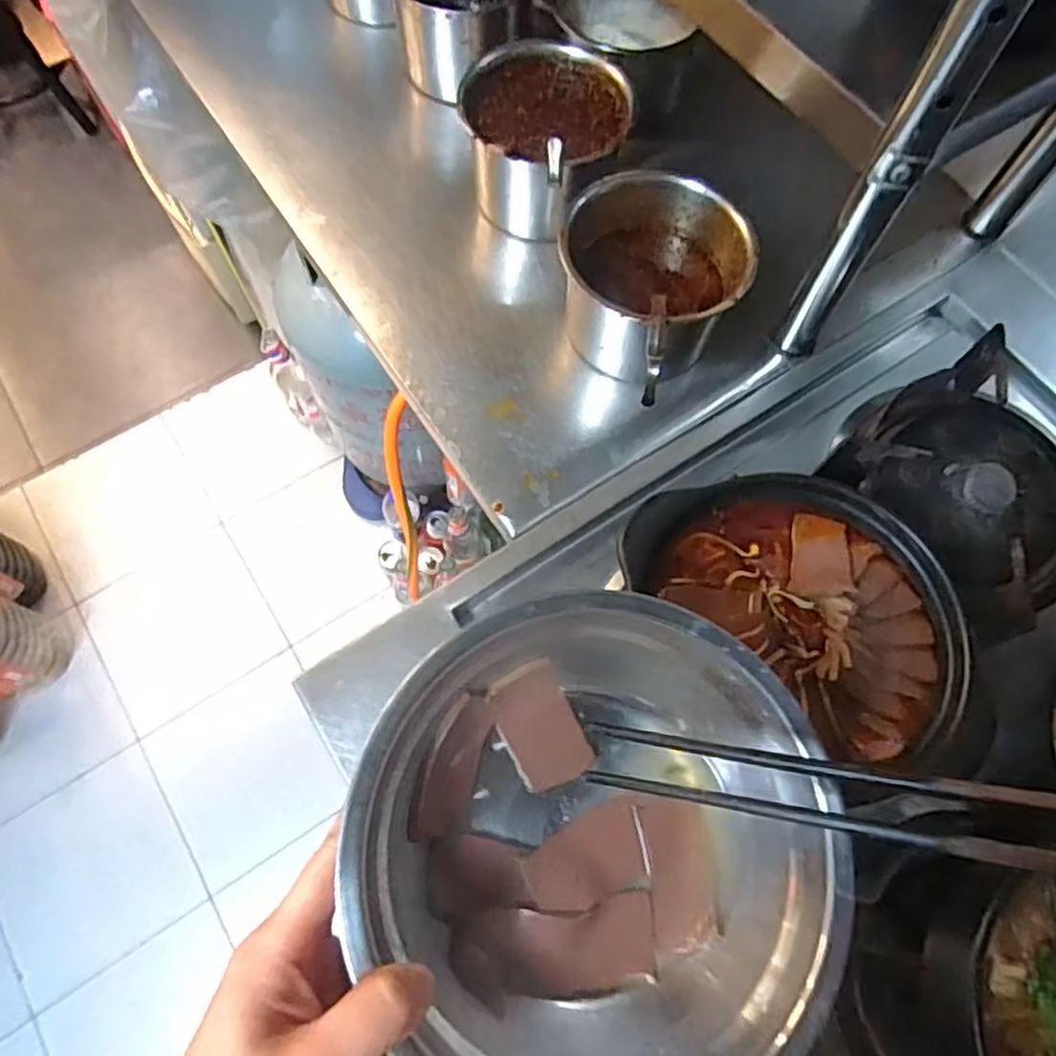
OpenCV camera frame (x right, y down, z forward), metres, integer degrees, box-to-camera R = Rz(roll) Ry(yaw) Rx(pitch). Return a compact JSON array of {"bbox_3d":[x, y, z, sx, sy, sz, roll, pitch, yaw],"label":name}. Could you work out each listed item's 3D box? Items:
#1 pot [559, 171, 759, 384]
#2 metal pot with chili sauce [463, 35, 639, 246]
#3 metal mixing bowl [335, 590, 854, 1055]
[{"bbox_3d":[0.105,-0.218,0.619,0.142,0.116,0.142,0,69,-1],"label":"pot"},{"bbox_3d":[0.015,-0.359,0.675,0.150,0.114,0.121,13,69,4],"label":"metal pot with chili sauce"},{"bbox_3d":[0.030,0.129,0.292,0.183,0.076,0.188,0,69,-1],"label":"metal mixing bowl"}]

